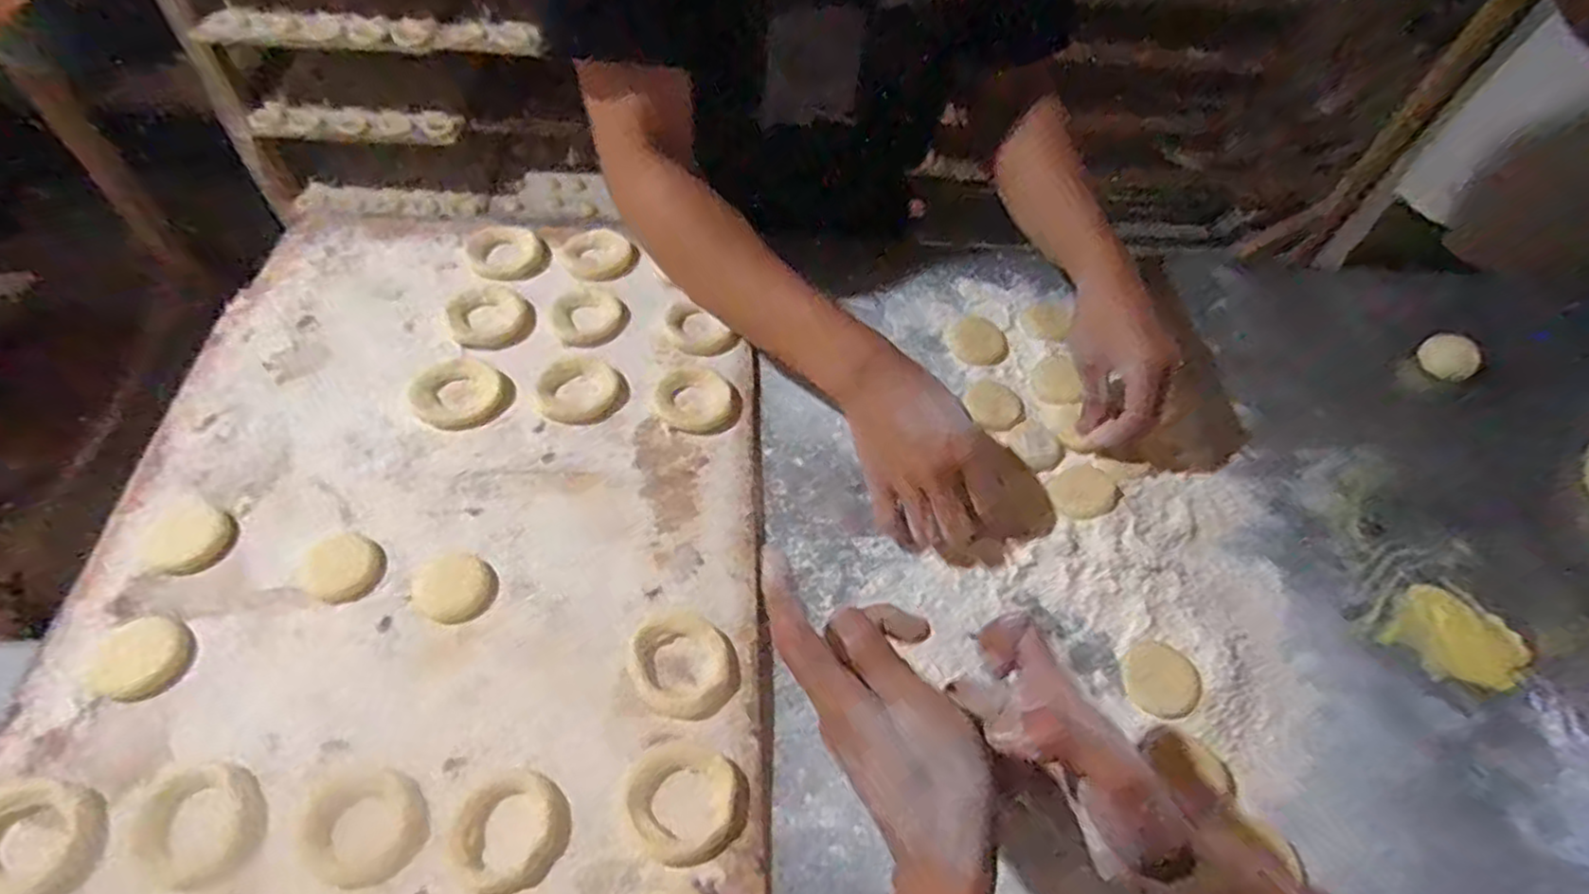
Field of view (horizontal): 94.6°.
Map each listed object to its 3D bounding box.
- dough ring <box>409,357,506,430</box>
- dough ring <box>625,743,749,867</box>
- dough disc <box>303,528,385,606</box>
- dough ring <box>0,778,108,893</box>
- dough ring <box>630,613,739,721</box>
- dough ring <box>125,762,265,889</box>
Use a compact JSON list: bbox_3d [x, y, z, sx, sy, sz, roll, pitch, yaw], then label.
[{"bbox_3d":[-0.257,-0.041,0.562,0.064,0.010,0.064,3,55,-4],"label":"dough ring"},{"bbox_3d":[-0.059,0.196,0.410,0.062,0.009,0.062,3,55,-4],"label":"dough ring"},{"bbox_3d":[-0.294,0.079,0.481,0.045,0.005,0.051,-27,62,-23],"label":"dough disc"},{"bbox_3d":[-0.393,0.201,0.376,0.069,0.011,0.053,16,55,6],"label":"dough ring"},{"bbox_3d":[-0.069,0.135,0.458,0.068,0.010,0.059,39,60,20],"label":"dough ring"},{"bbox_3d":[-0.315,0.197,0.385,0.068,0.010,0.056,6,55,-1],"label":"dough ring"}]

